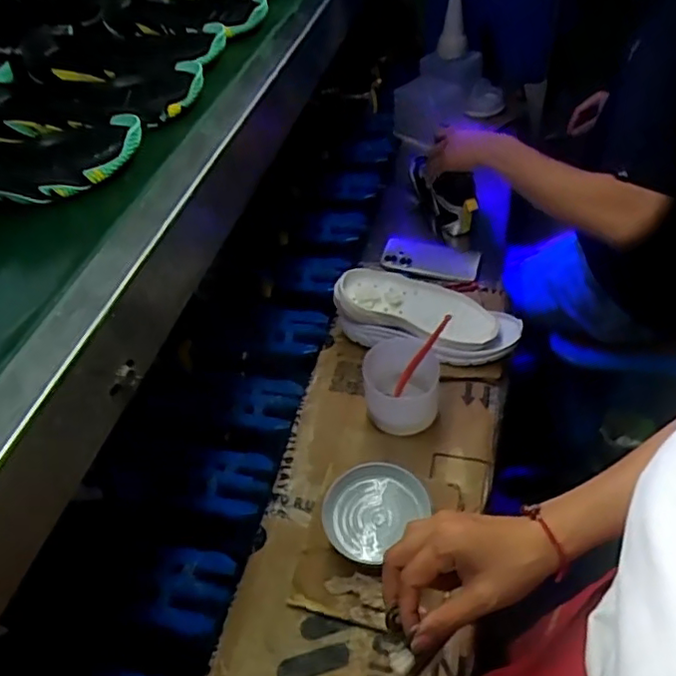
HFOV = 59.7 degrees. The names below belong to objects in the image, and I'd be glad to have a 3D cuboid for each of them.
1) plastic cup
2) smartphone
[{"bbox_3d":[0.082,0.062,0.753,0.095,0.075,0.112,0,47,6],"label":"plastic cup"},{"bbox_3d":[0.150,-0.128,0.956,0.152,0.011,0.070,11,56,7],"label":"smartphone"}]

